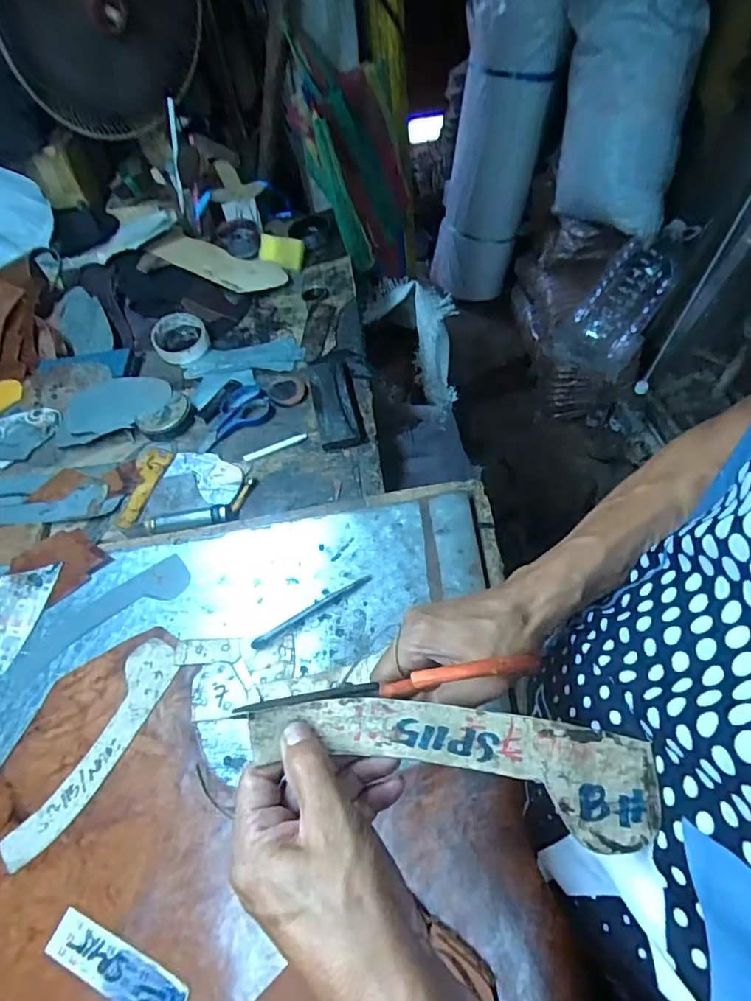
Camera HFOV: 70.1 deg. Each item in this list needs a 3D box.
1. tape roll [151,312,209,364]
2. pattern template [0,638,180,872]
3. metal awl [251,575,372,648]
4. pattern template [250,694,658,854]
[{"bbox_3d":[-0.313,-0.263,0.855,0.084,0.025,0.092,-1,63,1],"label":"tape roll"},{"bbox_3d":[-0.258,0.228,0.498,0.053,0.004,0.209,18,61,20],"label":"pattern template"},{"bbox_3d":[-0.064,0.109,0.533,0.131,0.007,0.012,-28,66,-12],"label":"metal awl"},{"bbox_3d":[0.038,0.132,0.279,0.202,0.009,0.050,8,64,9],"label":"pattern template"}]

